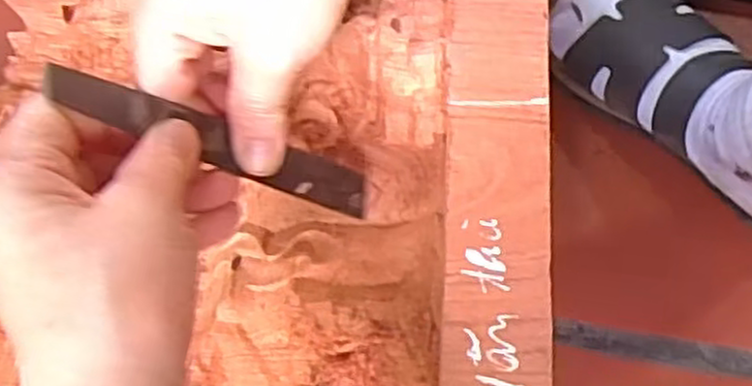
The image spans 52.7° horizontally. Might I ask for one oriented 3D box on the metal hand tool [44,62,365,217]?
[{"bbox_3d":[-0.058,-0.019,0.295,0.138,0.005,0.019,21,70,-37],"label":"metal hand tool"}]

